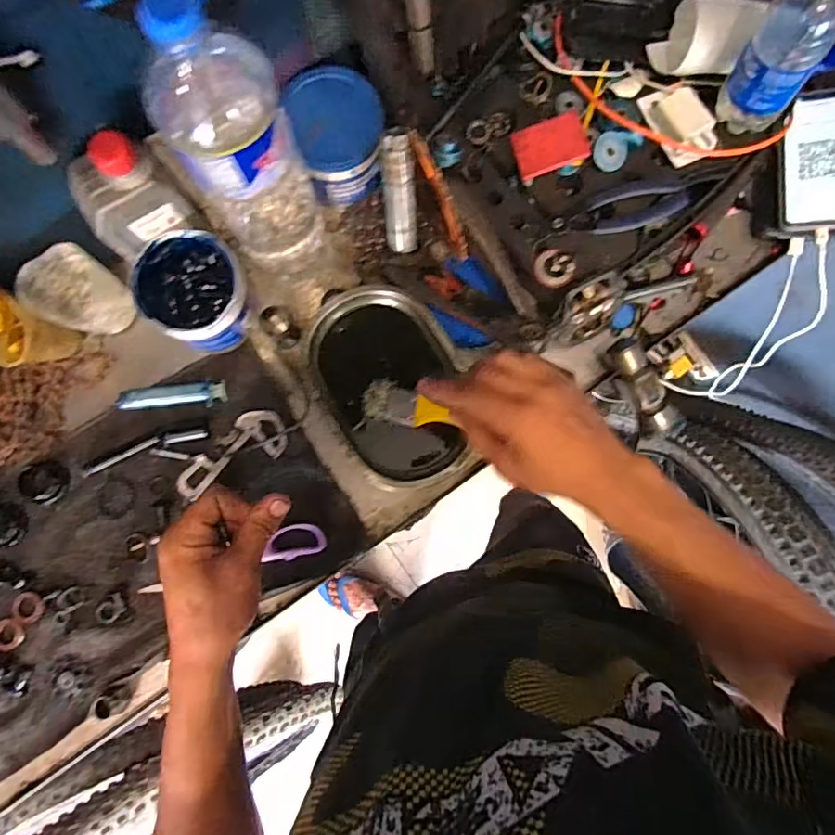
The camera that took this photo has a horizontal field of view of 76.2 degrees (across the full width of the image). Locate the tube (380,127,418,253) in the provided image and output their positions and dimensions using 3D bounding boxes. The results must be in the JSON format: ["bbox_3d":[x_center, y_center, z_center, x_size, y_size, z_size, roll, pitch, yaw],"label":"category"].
[{"bbox_3d":[-0.017,-0.219,0.529,0.032,0.116,0.024,-3,46,0],"label":"tube"}]

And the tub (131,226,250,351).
[{"bbox_3d":[-0.222,-0.128,0.549,0.099,0.085,0.096,0,85,0],"label":"tub"}]

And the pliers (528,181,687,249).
[{"bbox_3d":[0.200,-0.213,0.548,0.160,0.013,0.048,-18,85,-1],"label":"pliers"}]

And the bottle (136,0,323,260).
[{"bbox_3d":[-0.145,-0.216,0.451,0.091,0.290,0.090,-34,86,-3],"label":"bottle"}]

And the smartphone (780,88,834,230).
[{"bbox_3d":[0.439,-0.280,0.575,0.078,0.011,0.157,2,85,15],"label":"smartphone"}]

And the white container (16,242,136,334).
[{"bbox_3d":[-0.342,-0.125,0.547,0.059,0.096,0.074,33,86,3],"label":"white container"}]

